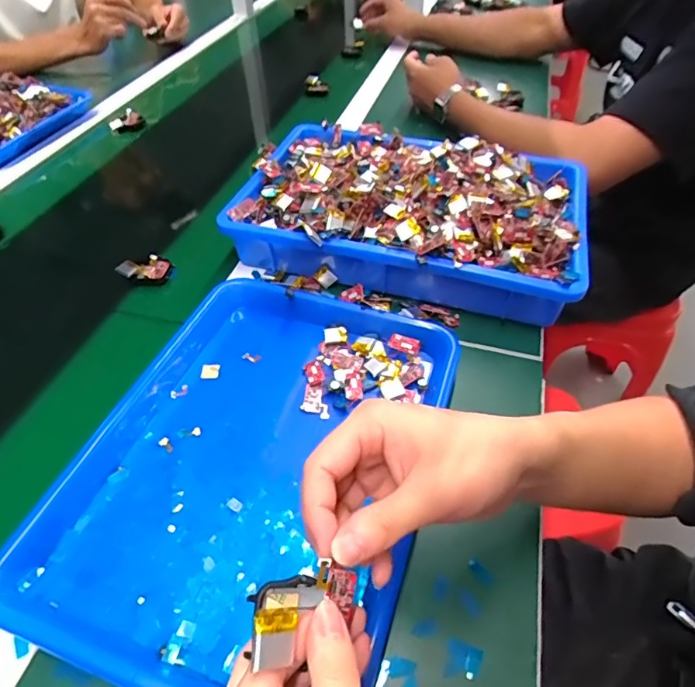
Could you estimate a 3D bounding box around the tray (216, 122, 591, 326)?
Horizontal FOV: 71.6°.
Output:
[{"bbox_3d":[0.072,-0.158,0.560,0.375,0.083,0.243,15,50,13],"label":"tray"}]

